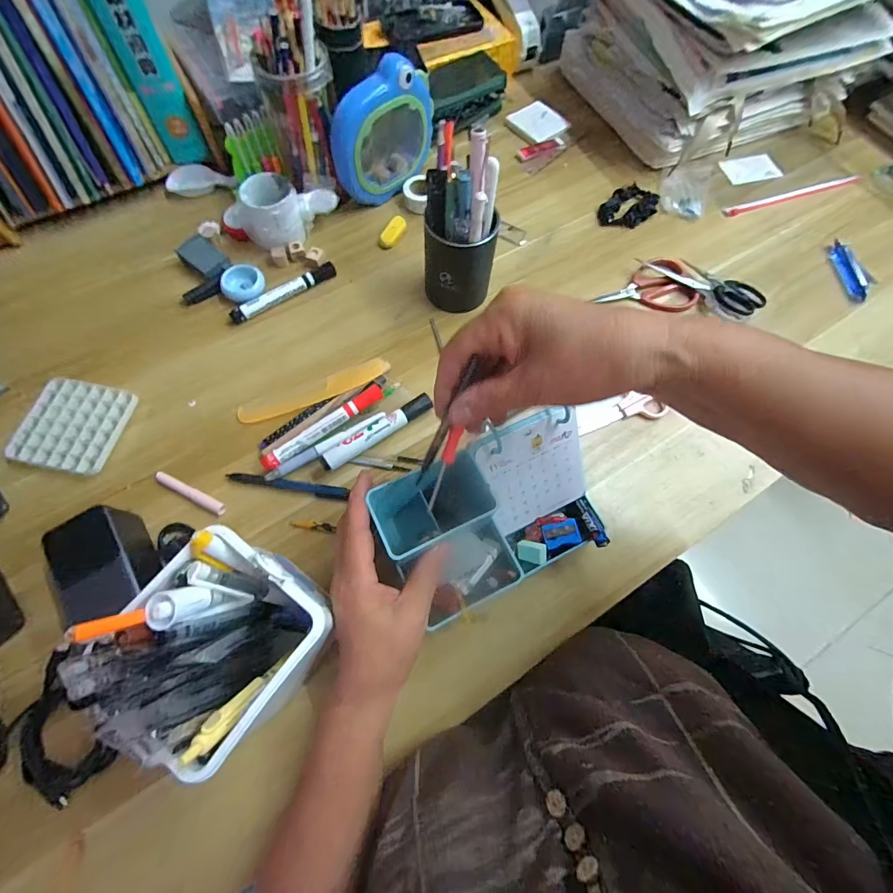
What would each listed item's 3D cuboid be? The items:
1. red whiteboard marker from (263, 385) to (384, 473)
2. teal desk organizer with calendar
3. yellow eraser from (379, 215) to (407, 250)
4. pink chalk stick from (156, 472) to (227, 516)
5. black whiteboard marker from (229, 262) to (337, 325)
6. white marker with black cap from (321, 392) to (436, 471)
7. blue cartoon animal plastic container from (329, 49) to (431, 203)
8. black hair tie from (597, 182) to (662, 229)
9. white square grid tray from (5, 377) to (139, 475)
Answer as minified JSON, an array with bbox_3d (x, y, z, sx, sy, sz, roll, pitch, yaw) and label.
[{"bbox_3d":[-0.124,-0.019,0.407,0.139,0.022,0.015,-36,74,-14],"label":"red whiteboard marker"},{"bbox_3d":[0.044,0.058,0.333,0.183,0.091,0.110,-24,72,-11],"label":"teal desk organizer with calendar"},{"bbox_3d":[-0.071,-0.287,0.528,0.021,0.012,0.050,30,71,9],"label":"yellow eraser"},{"bbox_3d":[-0.255,0.046,0.391,0.080,0.013,0.013,26,71,8],"label":"pink chalk stick"},{"bbox_3d":[-0.198,-0.190,0.481,0.137,0.012,0.017,-35,74,-14],"label":"black whiteboard marker"},{"bbox_3d":[-0.070,-0.015,0.410,0.127,0.019,0.018,-34,74,-14],"label":"white marker with black cap"},{"bbox_3d":[-0.075,-0.394,0.500,0.055,0.134,0.149,39,73,12],"label":"blue cartoon animal plastic container"},{"bbox_3d":[0.258,-0.339,0.559,0.095,0.013,0.058,-34,74,-14],"label":"black hair tie"},{"bbox_3d":[-0.392,-0.023,0.414,0.100,0.009,0.096,10,69,2],"label":"white square grid tray"}]

